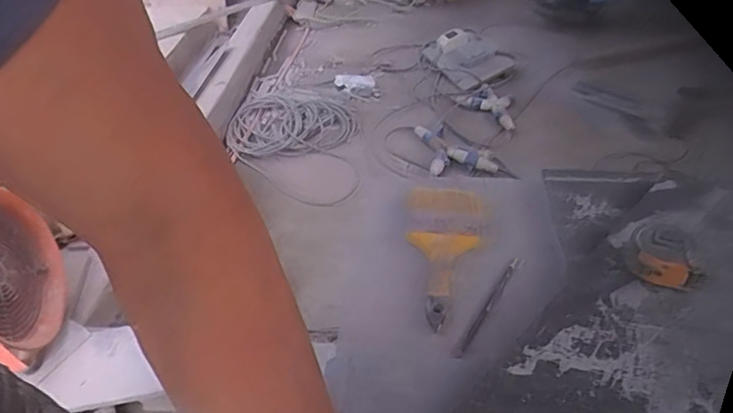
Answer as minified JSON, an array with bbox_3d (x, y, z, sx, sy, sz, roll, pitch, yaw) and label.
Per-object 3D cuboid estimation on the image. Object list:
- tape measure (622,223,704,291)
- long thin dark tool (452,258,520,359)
[{"bbox_3d":[0.330,0.053,0.579,0.076,0.034,0.065,21,47,25],"label":"tape measure"},{"bbox_3d":[0.143,0.114,0.608,0.010,0.005,0.166,22,47,26],"label":"long thin dark tool"}]

